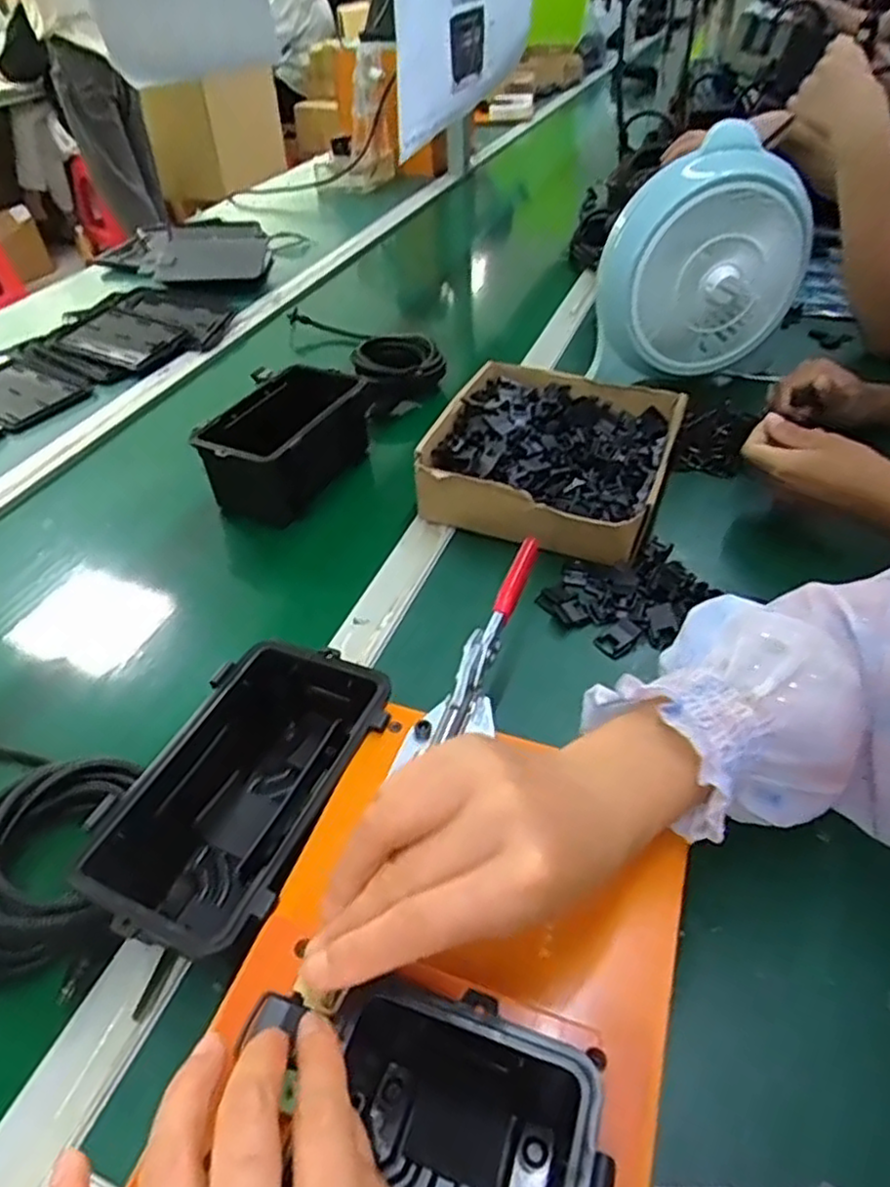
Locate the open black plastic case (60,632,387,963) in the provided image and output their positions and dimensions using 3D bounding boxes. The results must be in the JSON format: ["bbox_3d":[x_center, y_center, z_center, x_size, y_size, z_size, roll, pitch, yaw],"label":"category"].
[{"bbox_3d":[-0.107,0.123,0.409,0.106,0.088,0.176,17,46,19],"label":"open black plastic case"}]

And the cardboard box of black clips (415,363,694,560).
[{"bbox_3d":[0.107,-0.136,0.683,0.215,0.065,0.239,15,46,18],"label":"cardboard box of black clips"}]

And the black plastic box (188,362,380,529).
[{"bbox_3d":[-0.158,-0.153,0.713,0.113,0.085,0.167,14,45,17],"label":"black plastic box"}]

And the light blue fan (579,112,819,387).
[{"bbox_3d":[0.276,-0.354,0.779,0.206,0.233,0.092,5,44,8],"label":"light blue fan"}]

